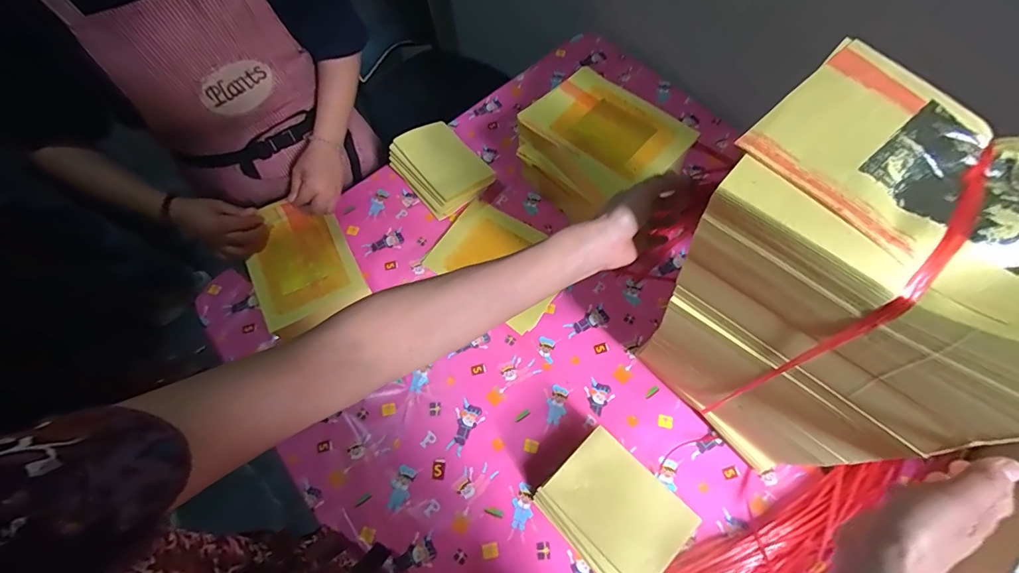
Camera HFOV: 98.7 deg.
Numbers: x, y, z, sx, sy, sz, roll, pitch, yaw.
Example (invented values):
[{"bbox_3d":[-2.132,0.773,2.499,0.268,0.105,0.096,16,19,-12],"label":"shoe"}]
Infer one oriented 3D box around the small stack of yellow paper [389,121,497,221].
[{"bbox_3d":[-0.126,-0.217,0.809,0.121,0.083,0.160,-39,73,-12],"label":"small stack of yellow paper"}]

